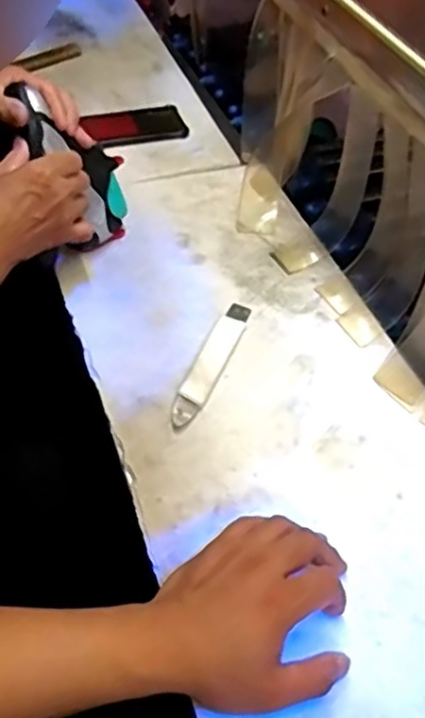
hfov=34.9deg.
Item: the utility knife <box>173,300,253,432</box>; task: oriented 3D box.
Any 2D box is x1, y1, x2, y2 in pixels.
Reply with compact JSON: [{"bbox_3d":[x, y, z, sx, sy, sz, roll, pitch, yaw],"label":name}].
[{"bbox_3d":[0.001,0.000,0.650,0.026,0.013,0.164,18,50,13],"label":"utility knife"}]

